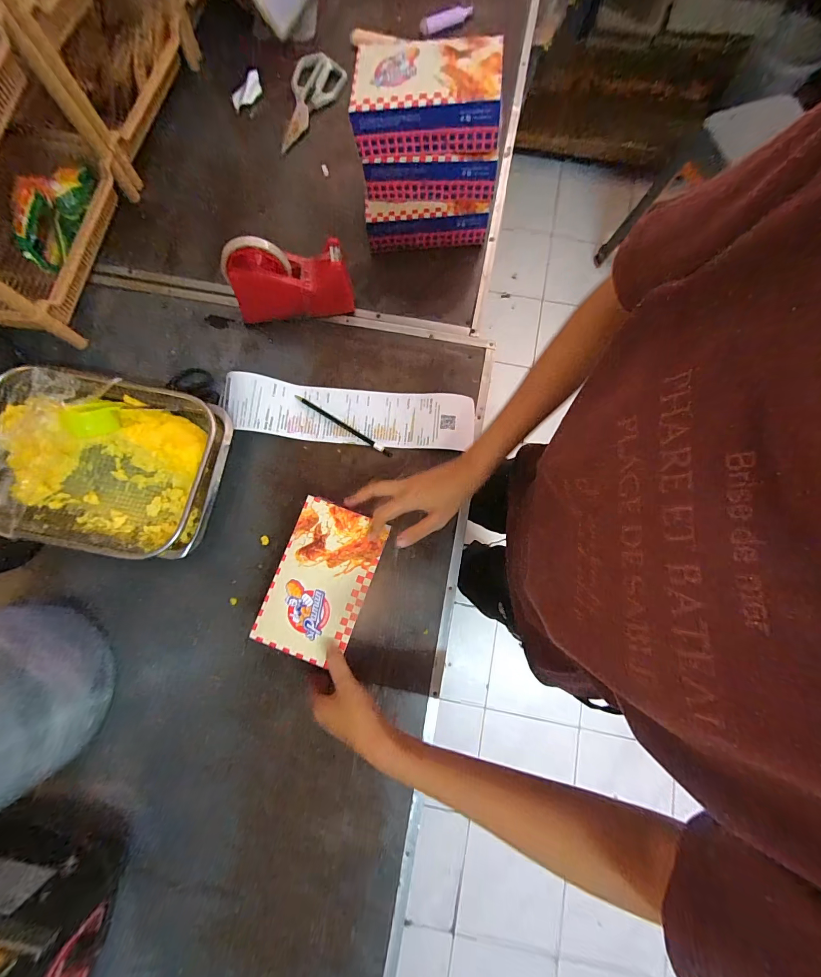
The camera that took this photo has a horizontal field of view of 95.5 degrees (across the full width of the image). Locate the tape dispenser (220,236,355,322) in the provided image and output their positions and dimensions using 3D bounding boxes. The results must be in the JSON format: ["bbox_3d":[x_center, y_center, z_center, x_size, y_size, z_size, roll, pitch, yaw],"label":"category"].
[{"bbox_3d":[-0.164,-0.283,0.513,0.159,0.102,0.062,-7,79,-2],"label":"tape dispenser"}]

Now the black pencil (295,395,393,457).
[{"bbox_3d":[-0.094,-0.088,0.524,0.156,0.011,0.008,32,80,6],"label":"black pencil"}]

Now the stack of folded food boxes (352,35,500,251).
[{"bbox_3d":[0.020,-0.451,0.508,0.179,0.174,0.139,-1,79,0],"label":"stack of folded food boxes"}]

